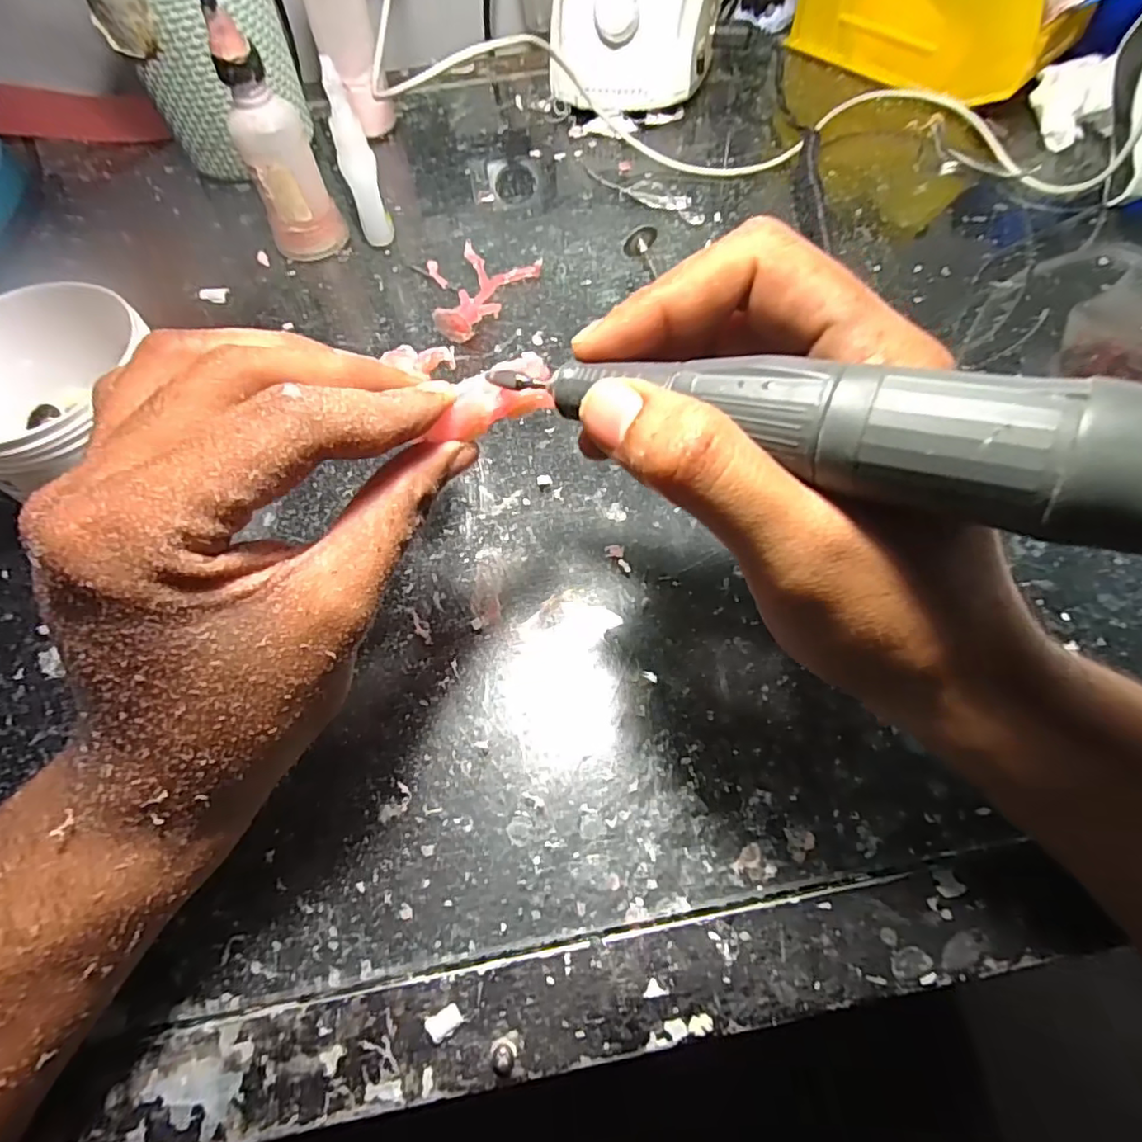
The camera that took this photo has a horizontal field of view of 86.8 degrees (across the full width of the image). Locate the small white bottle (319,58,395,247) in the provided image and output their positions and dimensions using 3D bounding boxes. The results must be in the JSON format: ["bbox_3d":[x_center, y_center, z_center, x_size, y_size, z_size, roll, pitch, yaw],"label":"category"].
[{"bbox_3d":[-0.118,-0.226,0.335,0.019,0.085,0.019,-19,64,-8],"label":"small white bottle"}]

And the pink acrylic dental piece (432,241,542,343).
[{"bbox_3d":[-0.046,-0.151,0.332,0.042,0.018,0.066,13,64,8],"label":"pink acrylic dental piece"}]

